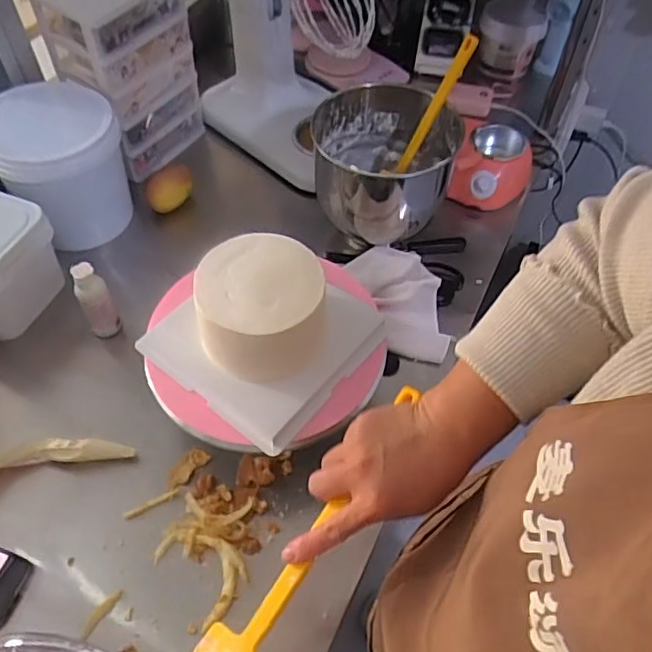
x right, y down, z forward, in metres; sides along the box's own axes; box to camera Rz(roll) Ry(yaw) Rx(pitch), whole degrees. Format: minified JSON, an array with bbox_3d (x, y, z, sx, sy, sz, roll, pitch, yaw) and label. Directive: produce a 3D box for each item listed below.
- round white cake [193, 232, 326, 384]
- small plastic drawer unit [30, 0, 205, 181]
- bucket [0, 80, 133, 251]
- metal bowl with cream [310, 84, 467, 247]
[{"bbox_3d":[-0.071,-0.019,0.668,0.133,0.099,0.135,0,54,-1],"label":"round white cake"},{"bbox_3d":[-0.343,-0.449,1.028,0.170,0.285,0.223,32,60,21],"label":"small plastic drawer unit"},{"bbox_3d":[-0.420,-0.259,0.941,0.186,0.208,0.186,0,54,-1],"label":"bucket"},{"bbox_3d":[0.090,-0.259,0.948,0.218,0.174,0.217,0,54,-1],"label":"metal bowl with cream"}]

